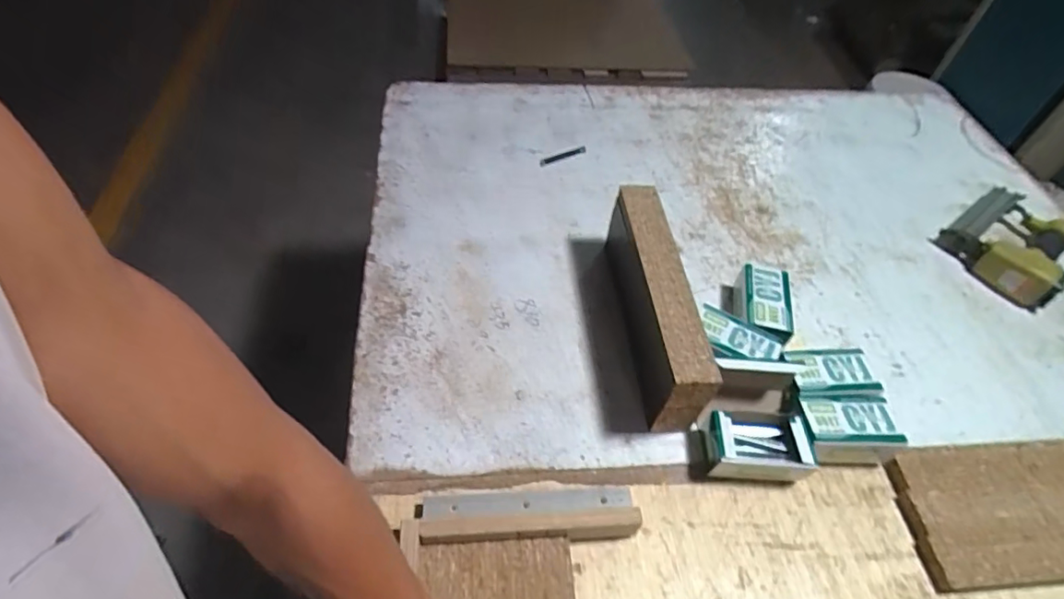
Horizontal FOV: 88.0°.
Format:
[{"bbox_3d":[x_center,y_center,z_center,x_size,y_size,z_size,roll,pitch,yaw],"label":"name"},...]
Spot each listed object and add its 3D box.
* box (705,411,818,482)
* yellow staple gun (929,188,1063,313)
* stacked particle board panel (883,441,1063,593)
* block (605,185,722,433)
[{"bbox_3d":[0.255,0.169,0.637,0.117,0.056,0.072,-1,52,-7],"label":"box"},{"bbox_3d":[0.789,-0.100,0.887,0.226,0.065,0.177,-28,60,-25],"label":"yellow staple gun"},{"bbox_3d":[0.574,0.238,0.625,0.309,0.024,0.149,0,52,-6],"label":"stacked particle board panel"},{"bbox_3d":[0.153,0.001,0.707,0.065,0.124,0.312,-4,53,-9],"label":"block"}]

